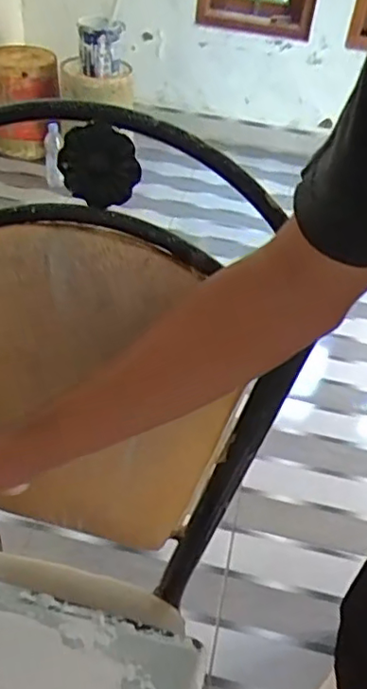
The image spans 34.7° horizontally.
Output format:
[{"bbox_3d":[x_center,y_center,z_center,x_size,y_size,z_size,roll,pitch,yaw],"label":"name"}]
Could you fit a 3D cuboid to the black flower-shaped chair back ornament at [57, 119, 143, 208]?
[{"bbox_3d":[-0.066,-0.139,0.456,0.062,0.057,0.019,9,43,1],"label":"black flower-shaped chair back ornament"}]

